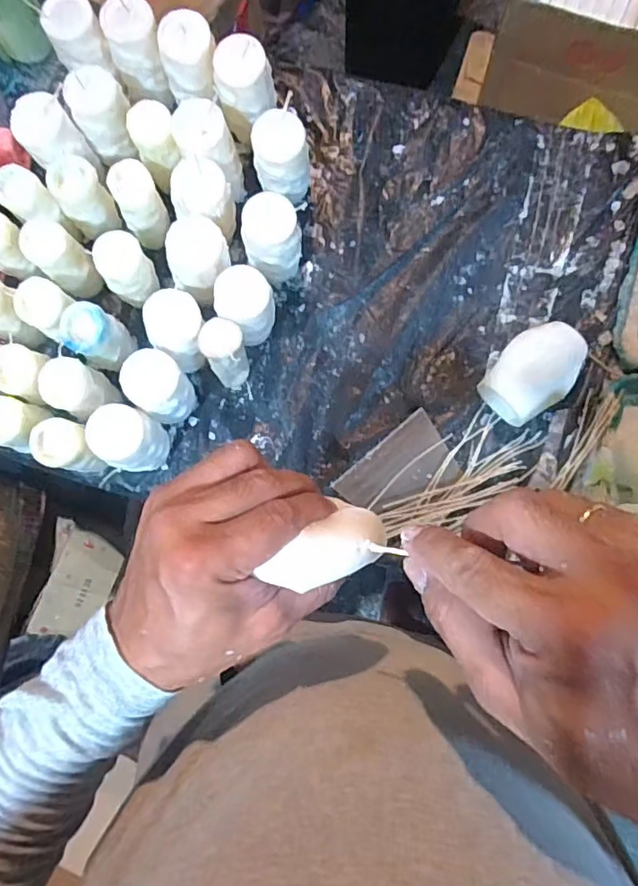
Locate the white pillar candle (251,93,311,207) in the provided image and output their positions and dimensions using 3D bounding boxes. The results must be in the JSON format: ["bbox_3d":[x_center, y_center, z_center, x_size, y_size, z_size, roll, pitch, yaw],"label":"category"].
[{"bbox_3d":[-0.042,-0.320,0.639,0.060,0.108,0.057,0,84,2],"label":"white pillar candle"}]

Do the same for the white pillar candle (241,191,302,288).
[{"bbox_3d":[-0.051,-0.226,0.637,0.065,0.118,0.059,-16,83,0],"label":"white pillar candle"}]

